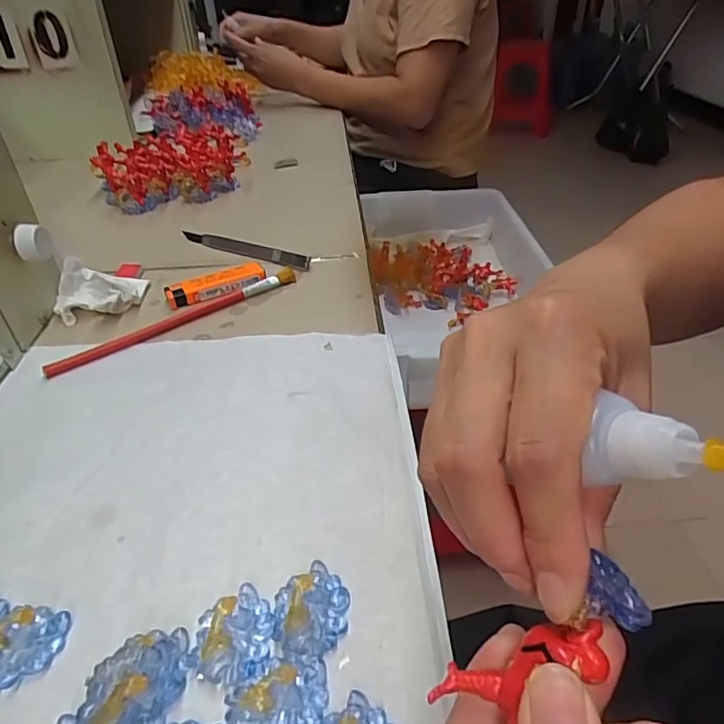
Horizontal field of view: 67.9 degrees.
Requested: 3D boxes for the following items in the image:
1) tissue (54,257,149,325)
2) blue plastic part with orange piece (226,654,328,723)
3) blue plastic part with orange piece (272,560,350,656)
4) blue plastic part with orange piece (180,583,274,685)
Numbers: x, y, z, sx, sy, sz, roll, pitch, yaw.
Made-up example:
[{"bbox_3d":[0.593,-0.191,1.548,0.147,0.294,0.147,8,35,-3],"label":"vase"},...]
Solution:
[{"bbox_3d":[-0.208,-0.058,0.423,0.064,0.030,0.058,-10,38,-11],"label":"tissue"},{"bbox_3d":[-0.031,0.124,0.197,0.035,0.006,0.031,-6,37,-6],"label":"blue plastic part with orange piece"},{"bbox_3d":[-0.021,0.103,0.226,0.030,0.006,0.038,-1,37,1],"label":"blue plastic part with orange piece"},{"bbox_3d":[-0.052,0.109,0.218,0.031,0.008,0.037,3,37,7],"label":"blue plastic part with orange piece"}]

